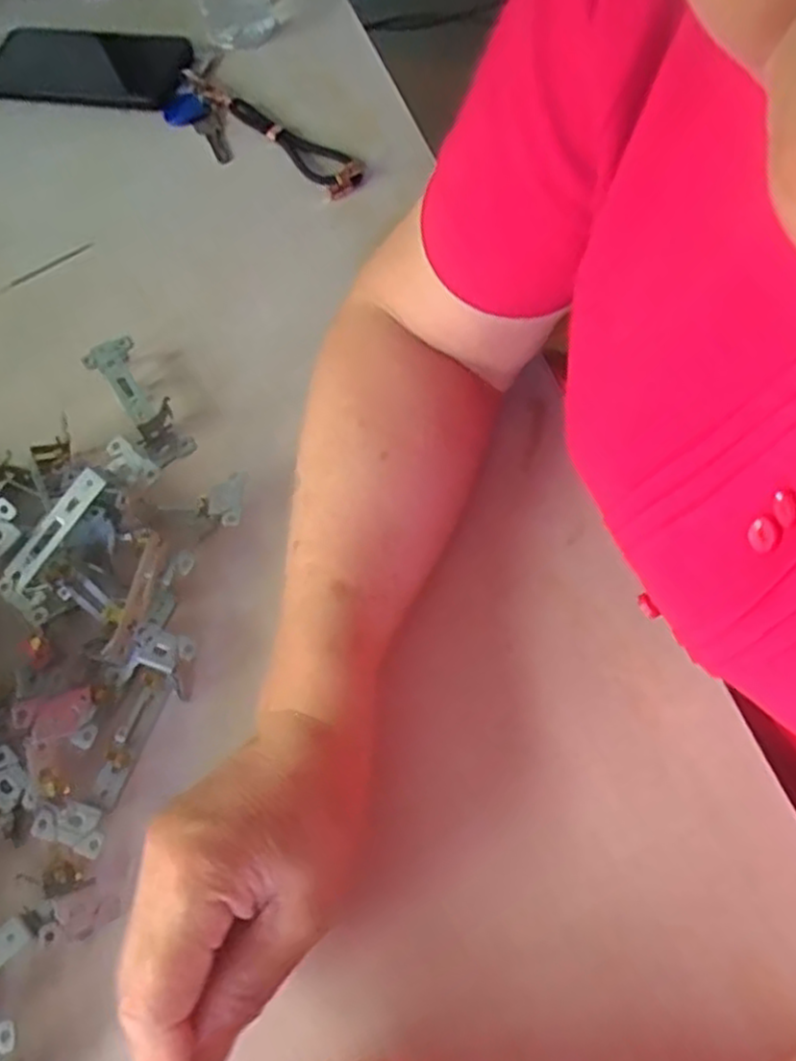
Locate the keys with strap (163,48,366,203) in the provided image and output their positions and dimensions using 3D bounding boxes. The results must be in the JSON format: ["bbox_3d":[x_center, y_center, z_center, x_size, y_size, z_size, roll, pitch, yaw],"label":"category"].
[{"bbox_3d":[-0.113,-0.304,0.563,0.075,0.014,0.208,-36,67,-13],"label":"keys with strap"}]

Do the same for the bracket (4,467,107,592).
[{"bbox_3d":[-0.171,-0.001,0.372,0.013,0.004,0.069,38,93,-7],"label":"bracket"}]

